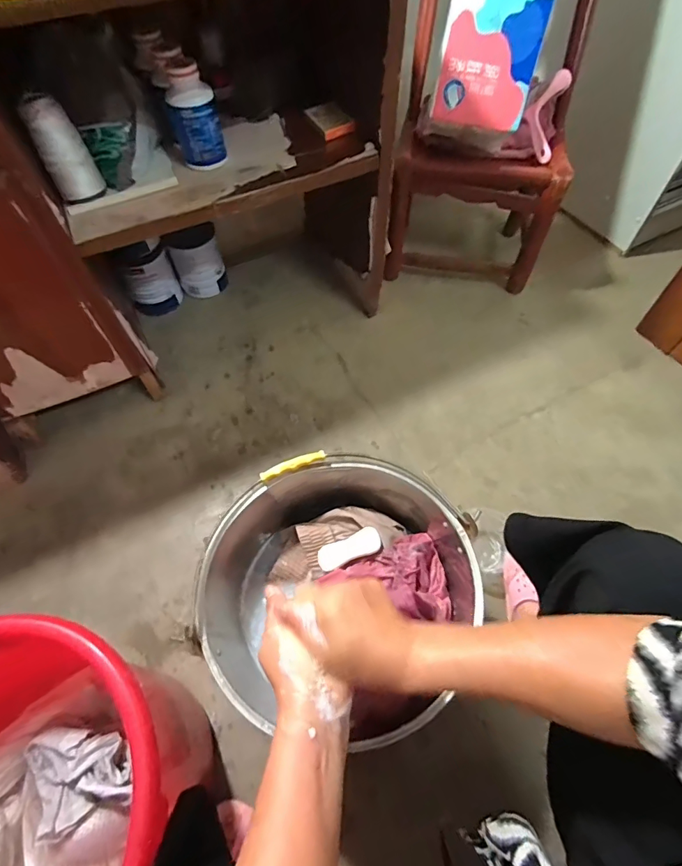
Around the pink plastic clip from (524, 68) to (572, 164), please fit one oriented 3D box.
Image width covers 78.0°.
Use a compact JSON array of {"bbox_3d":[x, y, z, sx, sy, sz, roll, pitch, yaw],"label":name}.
[{"bbox_3d":[0.419,-0.655,0.877,0.068,0.029,0.162,12,103,4],"label":"pink plastic clip"}]

